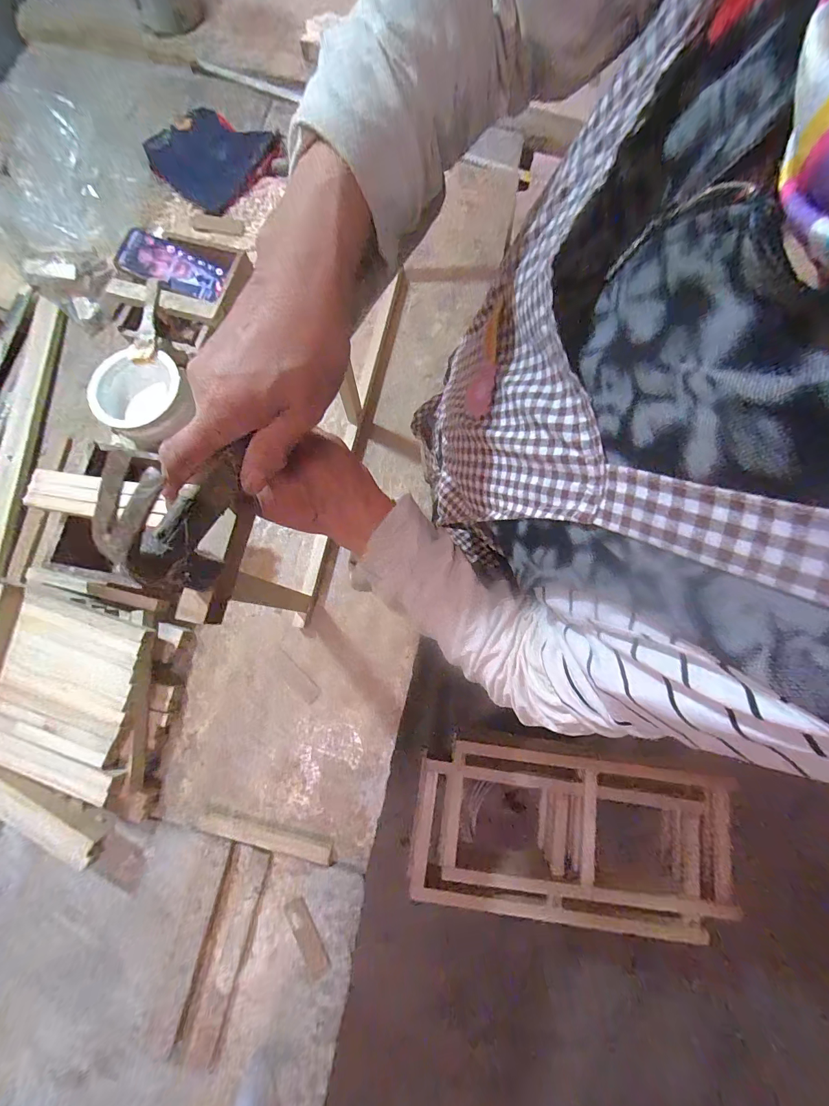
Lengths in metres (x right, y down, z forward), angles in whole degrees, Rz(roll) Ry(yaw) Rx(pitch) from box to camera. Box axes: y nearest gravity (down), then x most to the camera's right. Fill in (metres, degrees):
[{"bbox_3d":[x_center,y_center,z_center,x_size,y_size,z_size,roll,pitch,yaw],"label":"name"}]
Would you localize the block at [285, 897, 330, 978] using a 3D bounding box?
[{"bbox_3d":[-0.137,0.489,0.477,0.026,0.004,0.090,-29,79,-8],"label":"block"}]

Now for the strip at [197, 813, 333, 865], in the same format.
[{"bbox_3d":[-0.198,0.378,0.500,0.178,0.007,0.023,15,76,2],"label":"strip"}]

